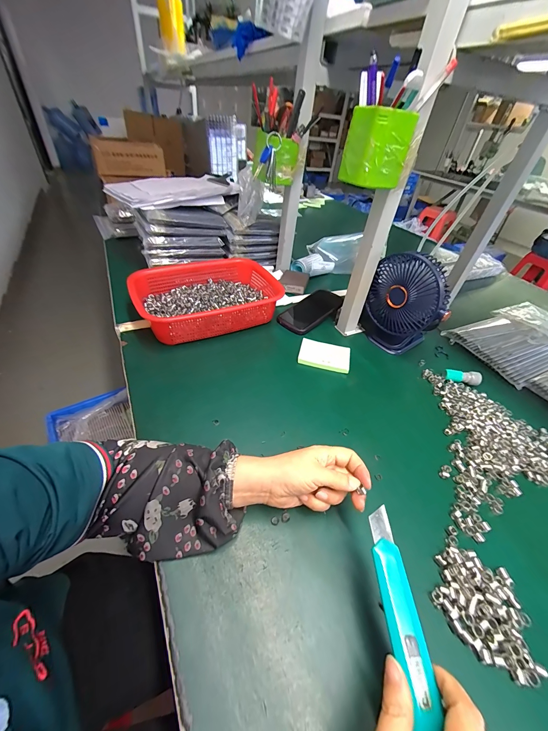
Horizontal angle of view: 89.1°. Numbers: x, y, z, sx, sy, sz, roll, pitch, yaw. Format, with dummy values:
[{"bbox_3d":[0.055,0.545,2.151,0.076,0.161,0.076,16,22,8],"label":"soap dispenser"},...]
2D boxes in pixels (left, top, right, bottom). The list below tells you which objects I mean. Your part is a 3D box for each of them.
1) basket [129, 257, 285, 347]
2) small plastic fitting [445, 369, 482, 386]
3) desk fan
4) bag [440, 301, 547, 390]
[{"bbox_3d":[-0.133,-0.141,0.591,0.288,0.077,0.213,-17,47,-24],"label":"basket"},{"bbox_3d":[0.352,0.022,0.517,0.057,0.020,0.022,12,42,5],"label":"small plastic fitting"},{"bbox_3d":[0.247,-0.114,0.533,0.137,0.180,0.107,24,44,18],"label":"desk fan"},{"bbox_3d":[0.565,-0.067,0.634,0.324,0.034,0.193,-14,46,-22],"label":"bag"}]

